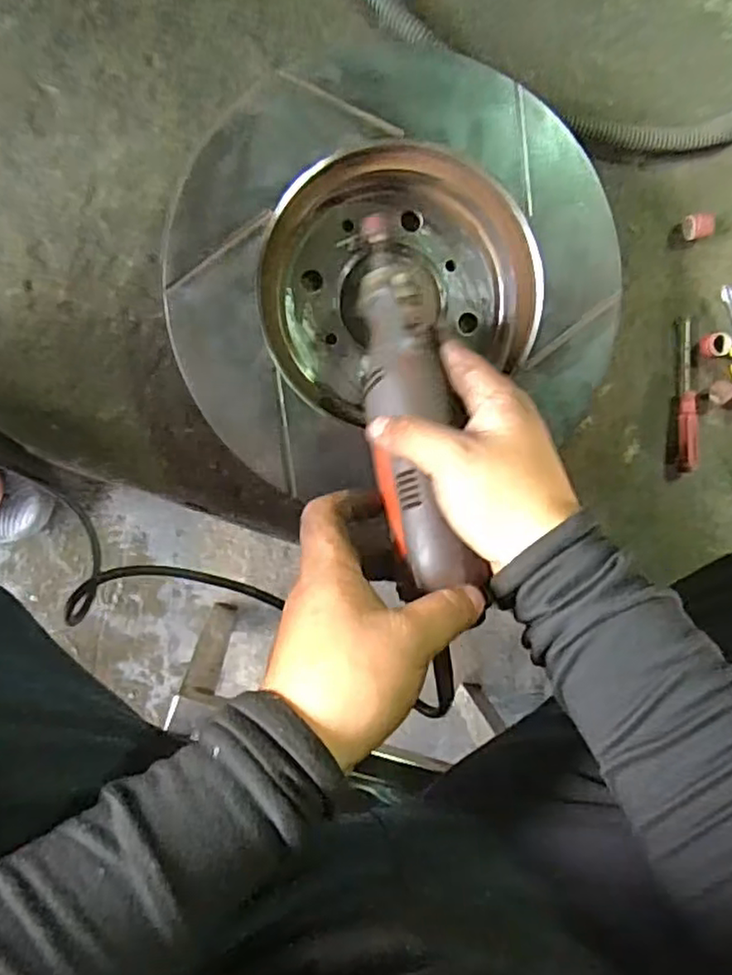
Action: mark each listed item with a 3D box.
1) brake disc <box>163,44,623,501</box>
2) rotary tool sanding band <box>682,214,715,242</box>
[{"bbox_3d":[0.012,-0.126,0.387,0.245,0.047,0.217,-20,100,-4],"label":"brake disc"},{"bbox_3d":[0.214,-0.168,0.429,0.018,0.015,0.015,-15,97,-6],"label":"rotary tool sanding band"}]

